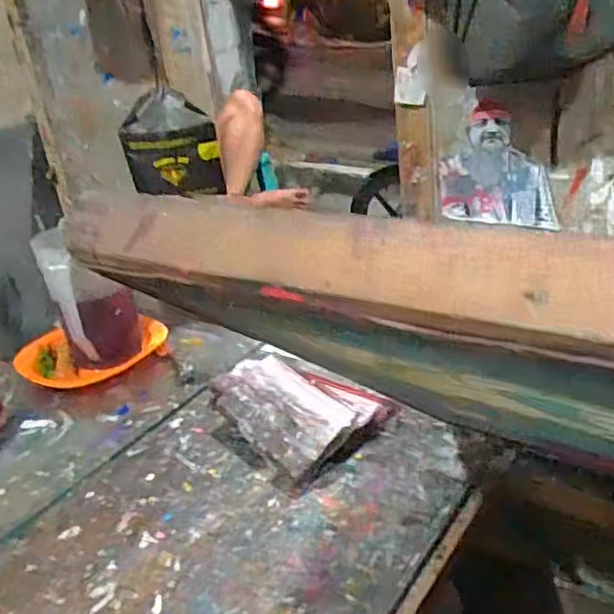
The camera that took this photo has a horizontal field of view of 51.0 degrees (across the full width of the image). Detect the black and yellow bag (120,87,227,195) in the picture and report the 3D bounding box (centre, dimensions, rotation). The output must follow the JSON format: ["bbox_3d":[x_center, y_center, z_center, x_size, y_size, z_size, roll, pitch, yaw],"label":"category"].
[{"bbox_3d":[-0.210,-0.246,1.003,0.146,0.155,0.065,-13,26,-12],"label":"black and yellow bag"}]

